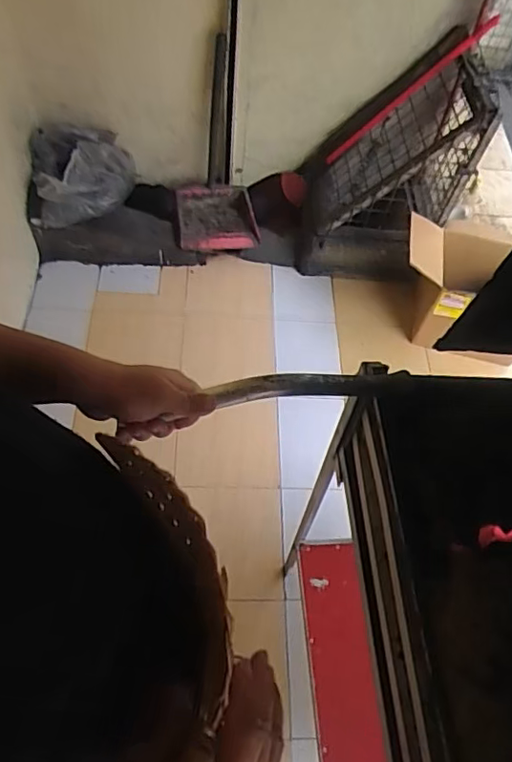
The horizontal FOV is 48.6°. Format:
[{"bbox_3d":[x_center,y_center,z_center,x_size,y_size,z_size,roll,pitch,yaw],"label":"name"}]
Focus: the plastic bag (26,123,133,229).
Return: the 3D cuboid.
[{"bbox_3d":[-0.542,-0.641,1.765,0.308,0.179,0.277,0,58,-5],"label":"plastic bag"}]

